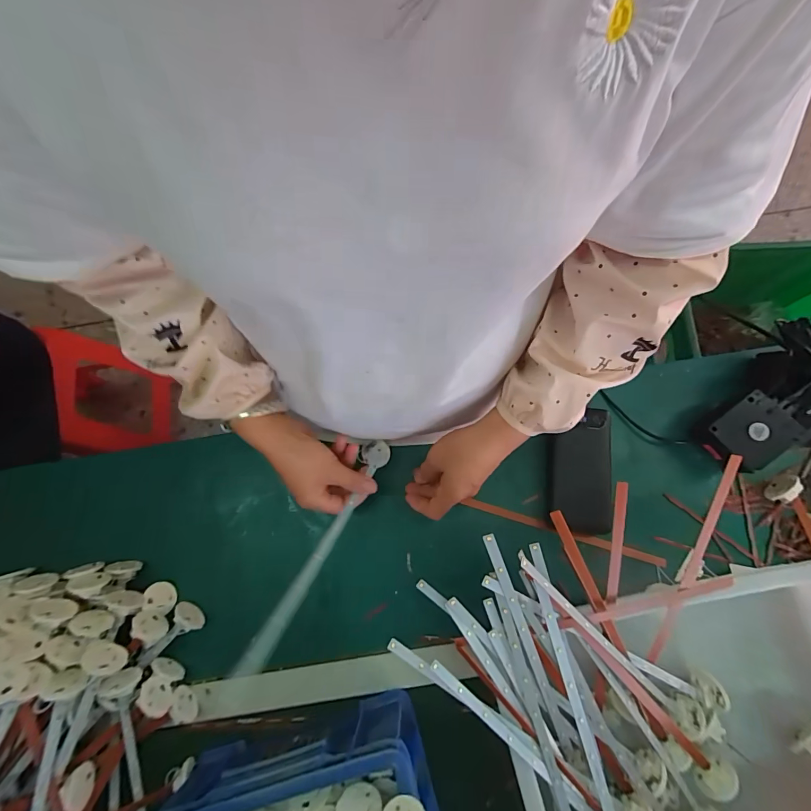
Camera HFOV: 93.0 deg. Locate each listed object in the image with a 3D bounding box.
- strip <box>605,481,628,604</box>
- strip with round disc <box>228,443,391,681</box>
[{"bbox_3d":[0.205,0.134,0.372,0.010,0.008,0.123,0,100,2],"label":"strip"},{"bbox_3d":[-0.087,0.142,0.421,0.034,0.027,0.280,24,51,7],"label":"strip with round disc"}]

